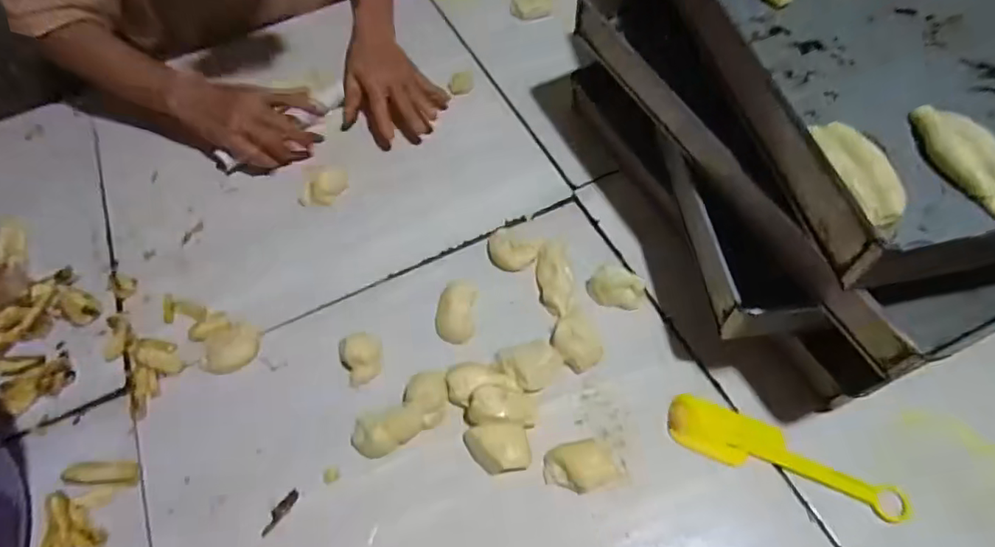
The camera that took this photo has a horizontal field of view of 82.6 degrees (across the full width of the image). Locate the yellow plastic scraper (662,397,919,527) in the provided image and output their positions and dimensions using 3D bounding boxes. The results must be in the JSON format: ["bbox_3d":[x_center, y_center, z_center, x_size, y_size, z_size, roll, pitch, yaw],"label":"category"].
[{"bbox_3d":[0.241,0.152,0.477,0.188,0.011,0.047,18,61,14],"label":"yellow plastic scraper"}]

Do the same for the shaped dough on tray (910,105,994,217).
[{"bbox_3d":[0.350,-0.088,0.420,0.034,0.022,0.100,-10,57,-2],"label":"shaped dough on tray"}]

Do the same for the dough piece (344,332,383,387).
[{"bbox_3d":[-0.126,0.079,0.532,0.032,0.019,0.045,-8,58,-1],"label":"dough piece"}]

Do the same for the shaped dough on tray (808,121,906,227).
[{"bbox_3d":[0.272,-0.077,0.425,0.043,0.018,0.094,-7,57,1],"label":"shaped dough on tray"}]

